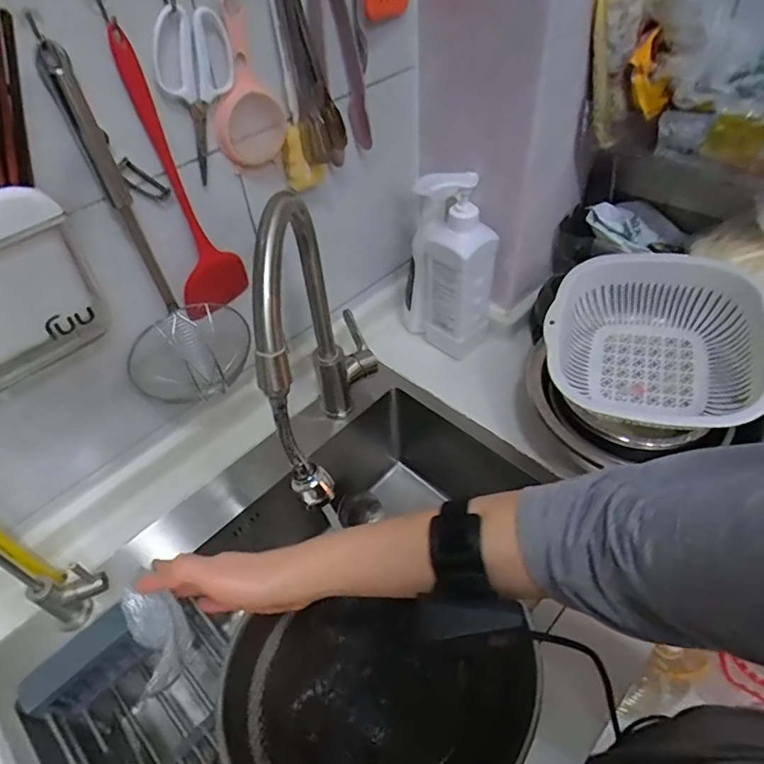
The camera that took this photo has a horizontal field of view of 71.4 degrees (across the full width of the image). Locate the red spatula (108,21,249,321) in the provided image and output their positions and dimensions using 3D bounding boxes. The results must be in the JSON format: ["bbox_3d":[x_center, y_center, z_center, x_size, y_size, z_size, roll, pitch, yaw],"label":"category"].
[{"bbox_3d":[-0.207,-0.194,0.551,0.032,0.288,0.075,33,57,30],"label":"red spatula"}]

